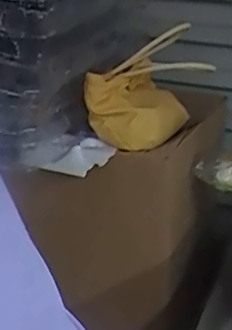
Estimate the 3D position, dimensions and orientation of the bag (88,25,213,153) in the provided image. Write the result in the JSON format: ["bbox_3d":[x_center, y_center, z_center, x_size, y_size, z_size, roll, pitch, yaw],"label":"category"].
[{"bbox_3d":[0.049,-0.112,0.789,0.120,0.137,0.165,13,24,26],"label":"bag"}]

